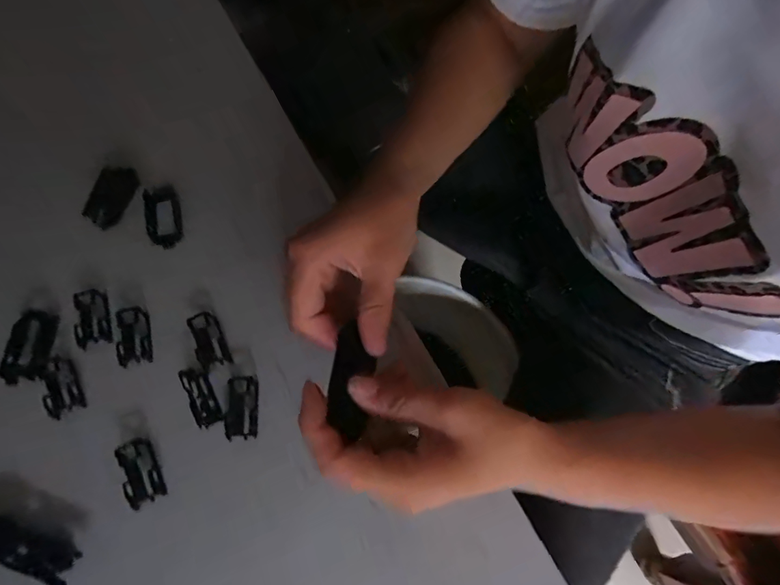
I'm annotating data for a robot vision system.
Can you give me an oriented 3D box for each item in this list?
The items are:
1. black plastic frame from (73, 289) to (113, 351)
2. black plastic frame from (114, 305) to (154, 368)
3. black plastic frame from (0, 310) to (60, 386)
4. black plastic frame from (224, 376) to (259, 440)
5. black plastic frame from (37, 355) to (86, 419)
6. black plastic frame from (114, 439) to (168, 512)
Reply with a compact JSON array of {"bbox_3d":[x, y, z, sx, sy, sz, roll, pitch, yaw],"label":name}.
[{"bbox_3d":[-0.211,0.017,0.297,0.024,0.012,0.039,-17,72,-7],"label":"black plastic frame"},{"bbox_3d":[-0.179,0.031,0.295,0.020,0.012,0.040,-11,71,-5],"label":"black plastic frame"},{"bbox_3d":[-0.247,0.037,0.289,0.026,0.007,0.048,5,71,1],"label":"black plastic frame"},{"bbox_3d":[-0.099,0.076,0.283,0.019,0.012,0.040,-5,71,-3],"label":"black plastic frame"},{"bbox_3d":[-0.222,0.063,0.286,0.022,0.007,0.039,-25,73,-9],"label":"black plastic frame"},{"bbox_3d":[-0.157,0.112,0.264,0.022,0.010,0.039,-26,73,-10],"label":"black plastic frame"}]

